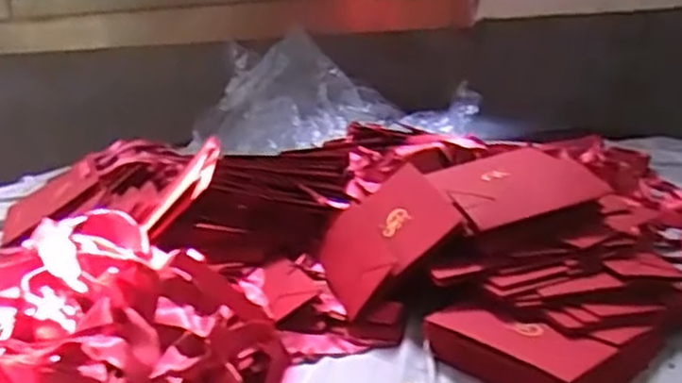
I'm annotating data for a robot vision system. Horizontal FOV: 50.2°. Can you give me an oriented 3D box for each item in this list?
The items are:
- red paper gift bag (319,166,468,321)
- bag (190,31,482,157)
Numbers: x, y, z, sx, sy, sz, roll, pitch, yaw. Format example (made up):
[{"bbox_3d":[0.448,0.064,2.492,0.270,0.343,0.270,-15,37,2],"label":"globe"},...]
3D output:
[{"bbox_3d":[0.037,0.039,0.720,0.136,0.010,0.154,-41,27,2],"label":"red paper gift bag"},{"bbox_3d":[-0.011,-0.167,1.226,0.454,0.132,0.209,1,22,18],"label":"bag"}]

